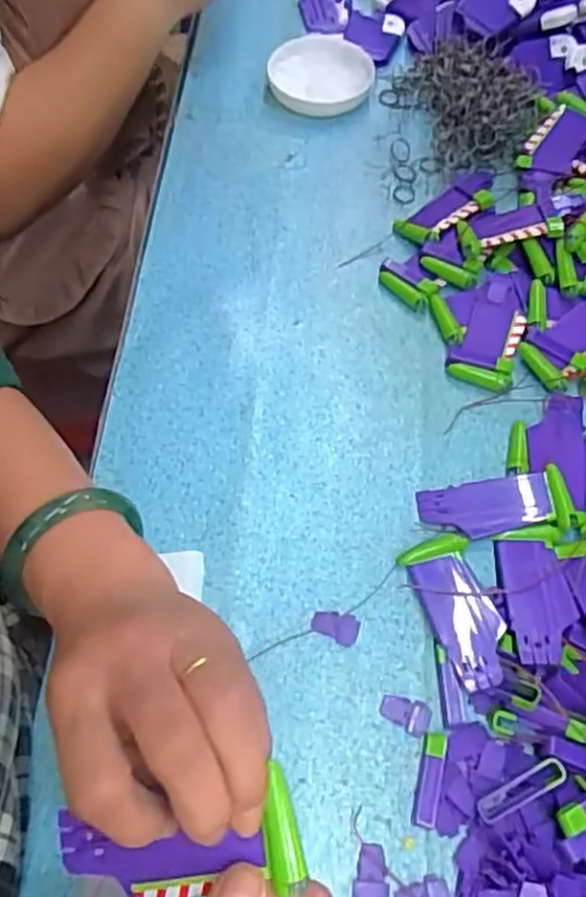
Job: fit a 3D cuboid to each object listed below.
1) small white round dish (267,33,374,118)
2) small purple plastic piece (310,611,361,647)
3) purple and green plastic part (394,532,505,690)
[{"bbox_3d":[0.026,-0.337,0.635,0.089,0.020,0.108,6,61,2],"label":"small white round dish"},{"bbox_3d":[0.025,0.102,0.408,0.027,0.004,0.017,22,63,10],"label":"small purple plastic piece"},{"bbox_3d":[0.095,0.091,0.405,0.038,0.021,0.088,-17,63,-11],"label":"purple and green plastic part"}]

